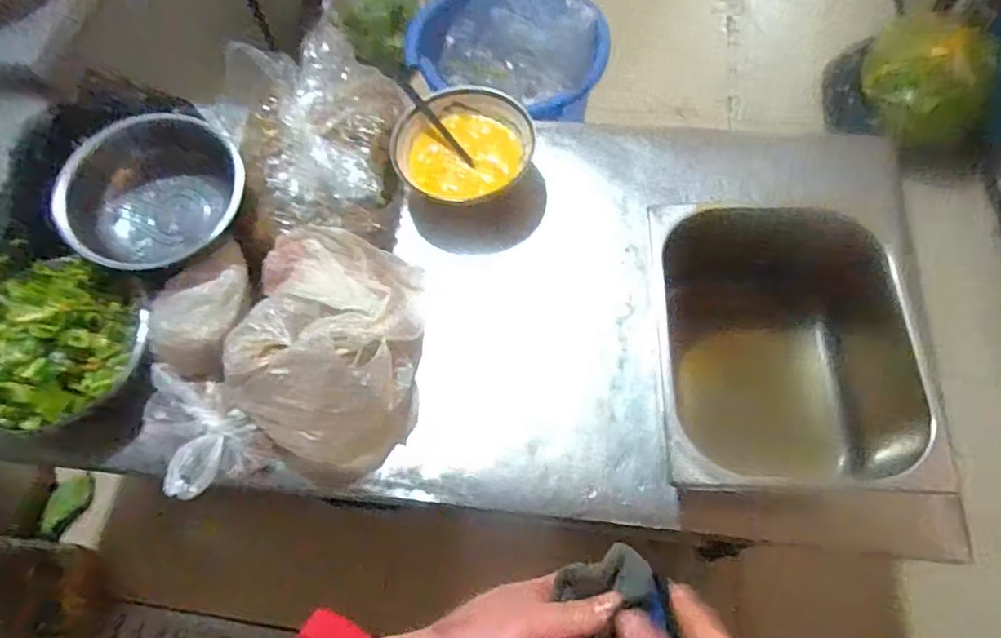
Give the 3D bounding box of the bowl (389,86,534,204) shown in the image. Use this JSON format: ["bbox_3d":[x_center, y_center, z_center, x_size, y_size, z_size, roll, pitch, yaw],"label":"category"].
[{"bbox_3d":[-0.050,-0.267,0.910,0.191,0.061,0.186,1,64,3],"label":"bowl"}]

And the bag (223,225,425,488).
[{"bbox_3d":[-0.219,0.038,0.774,0.217,0.119,0.303,0,64,3],"label":"bag"}]

